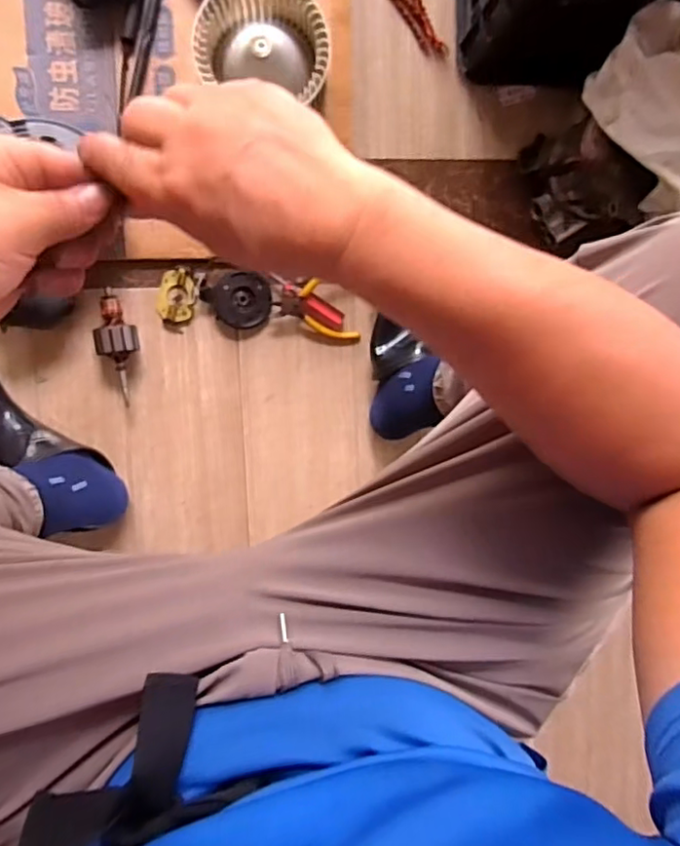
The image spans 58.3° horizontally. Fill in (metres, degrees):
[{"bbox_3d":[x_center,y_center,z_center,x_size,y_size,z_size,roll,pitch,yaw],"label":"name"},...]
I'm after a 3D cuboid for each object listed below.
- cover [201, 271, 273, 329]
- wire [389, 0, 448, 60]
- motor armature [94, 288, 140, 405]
[{"bbox_3d":[-0.121,-0.150,0.748,0.071,0.021,0.068,-1,97,-8],"label":"cover"},{"bbox_3d":[0.091,-0.493,0.744,0.041,0.007,0.108,-26,99,-4],"label":"wire"},{"bbox_3d":[-0.262,-0.089,0.721,0.046,0.045,0.139,-10,98,-7],"label":"motor armature"}]

